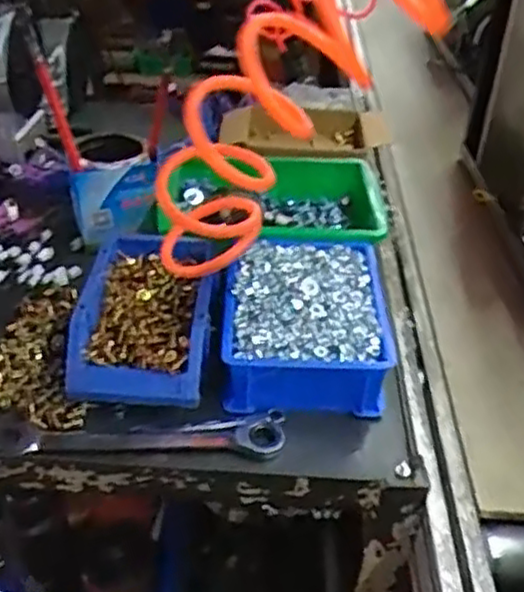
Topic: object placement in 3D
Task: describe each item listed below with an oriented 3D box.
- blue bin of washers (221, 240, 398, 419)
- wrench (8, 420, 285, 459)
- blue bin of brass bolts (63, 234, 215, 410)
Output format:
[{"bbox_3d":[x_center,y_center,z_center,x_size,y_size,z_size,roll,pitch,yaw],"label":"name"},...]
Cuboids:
[{"bbox_3d":[0.039,0.024,0.699,0.153,0.072,0.191,3,36,-1],"label":"blue bin of washers"},{"bbox_3d":[-0.097,0.117,0.606,0.226,0.012,0.038,0,37,-4],"label":"wrench"},{"bbox_3d":[-0.108,0.025,0.681,0.118,0.083,0.180,3,36,0],"label":"blue bin of brass bolts"}]

